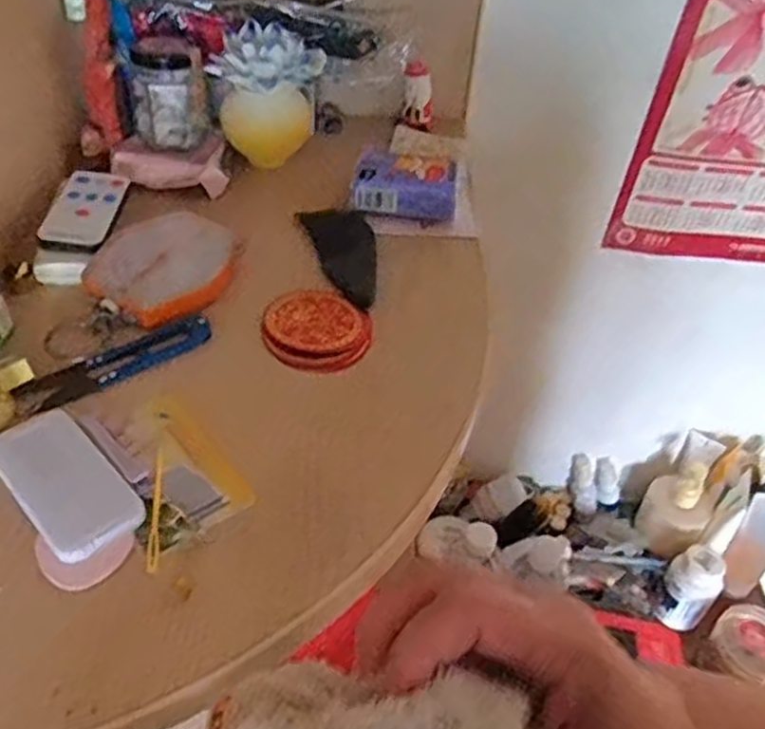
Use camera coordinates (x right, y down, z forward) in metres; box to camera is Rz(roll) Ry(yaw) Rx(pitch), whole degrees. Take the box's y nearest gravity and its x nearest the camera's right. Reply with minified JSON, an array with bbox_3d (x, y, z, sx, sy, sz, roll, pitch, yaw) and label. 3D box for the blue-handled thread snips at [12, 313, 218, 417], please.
[{"bbox_3d":[-0.142,-0.002,0.398,0.106,0.006,0.027,-28,52,-31],"label":"blue-handled thread snips"}]

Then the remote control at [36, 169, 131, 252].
[{"bbox_3d":[-0.191,-0.100,0.478,0.042,0.010,0.093,1,42,-6],"label":"remote control"}]

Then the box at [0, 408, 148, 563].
[{"bbox_3d":[-0.145,0.053,0.337,0.041,0.007,0.083,-31,54,-33],"label":"box"}]

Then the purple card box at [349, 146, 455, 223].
[{"bbox_3d":[0.018,-0.135,0.539,0.073,0.028,0.055,7,42,2],"label":"purple card box"}]

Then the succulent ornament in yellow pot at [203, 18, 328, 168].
[{"bbox_3d":[-0.082,-0.192,0.541,0.070,0.090,0.058,4,42,-2],"label":"succulent ornament in yellow pot"}]

